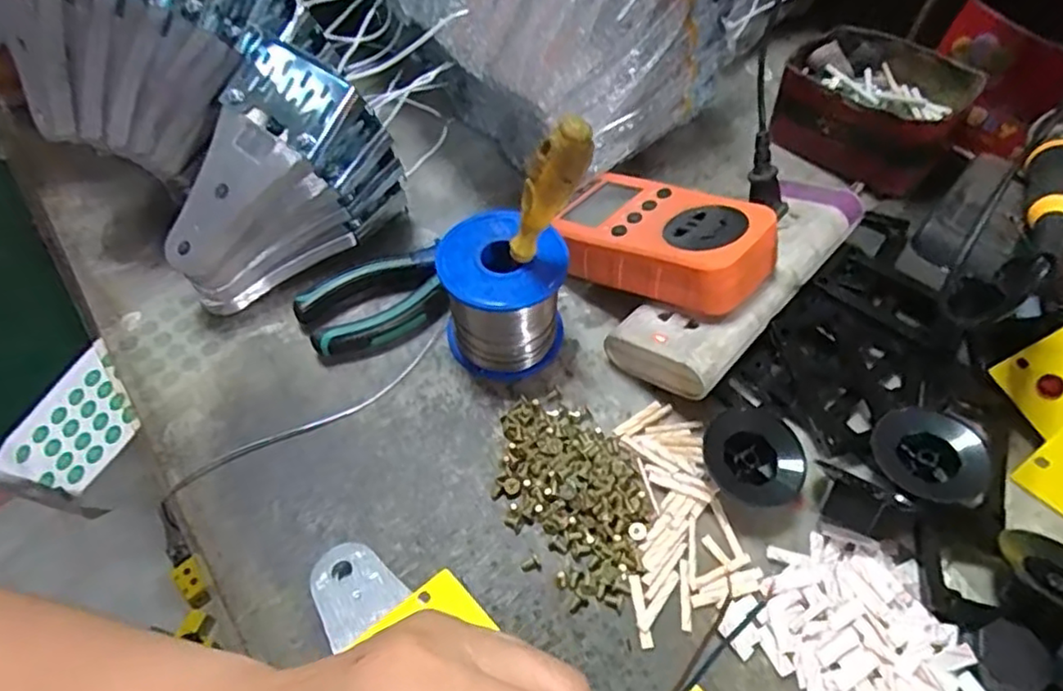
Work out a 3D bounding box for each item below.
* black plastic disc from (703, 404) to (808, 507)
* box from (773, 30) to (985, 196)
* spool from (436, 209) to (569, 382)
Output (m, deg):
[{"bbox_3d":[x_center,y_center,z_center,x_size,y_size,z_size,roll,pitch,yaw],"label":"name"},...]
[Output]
[{"bbox_3d":[0.106,0.053,0.311,0.047,0.027,0.044,0,55,0],"label":"black plastic disc"},{"bbox_3d":[0.232,-0.164,0.448,0.118,0.056,0.093,39,63,24],"label":"box"},{"bbox_3d":[-0.015,-0.027,0.343,0.062,0.070,0.062,0,55,0],"label":"spool"}]

